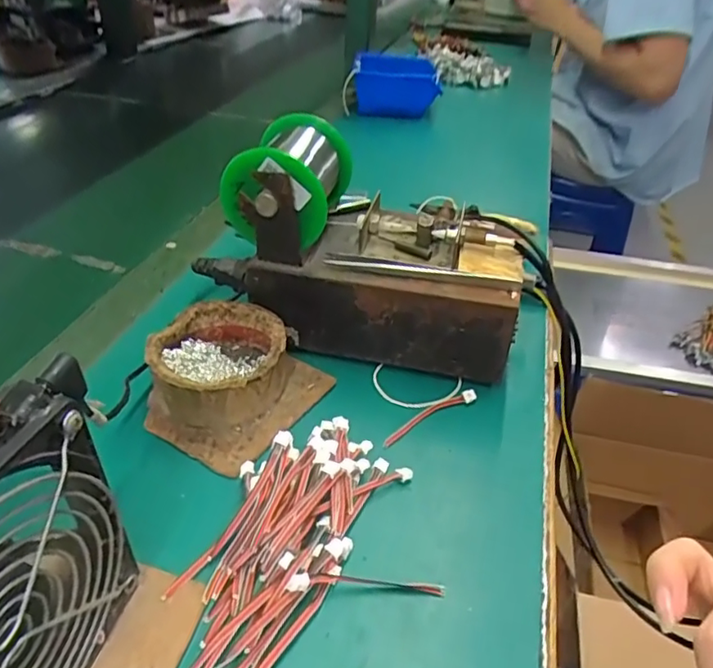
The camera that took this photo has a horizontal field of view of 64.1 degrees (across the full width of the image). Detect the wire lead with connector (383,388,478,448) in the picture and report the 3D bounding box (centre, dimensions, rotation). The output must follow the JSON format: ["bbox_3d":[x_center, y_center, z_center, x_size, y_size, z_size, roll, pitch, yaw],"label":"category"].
[{"bbox_3d":[0.047,0.050,0.362,0.074,0.007,0.011,-21,43,-29],"label":"wire lead with connector"}]

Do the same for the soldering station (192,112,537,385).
[{"bbox_3d":[0.007,-0.062,0.405,0.222,0.135,0.109,10,38,7],"label":"soldering station"}]

